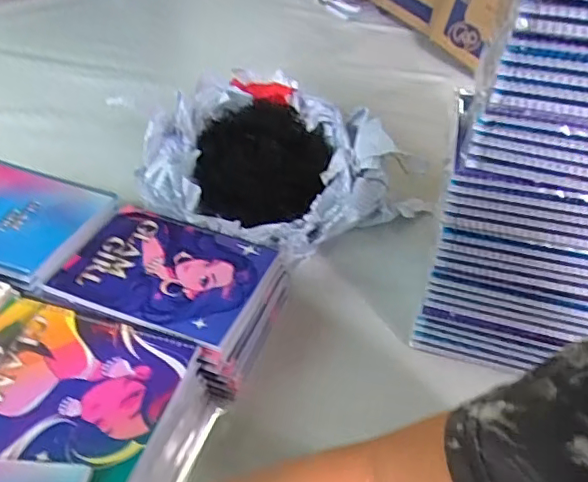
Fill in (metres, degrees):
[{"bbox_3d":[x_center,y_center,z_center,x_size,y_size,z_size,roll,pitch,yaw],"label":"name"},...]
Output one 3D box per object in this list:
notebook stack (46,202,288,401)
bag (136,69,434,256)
[{"bbox_3d":[-0.132,0.057,0.603,0.213,0.079,0.157,17,43,13],"label":"notebook stack"},{"bbox_3d":[-0.032,-0.102,0.734,0.337,0.114,0.265,30,47,26],"label":"bag"}]

